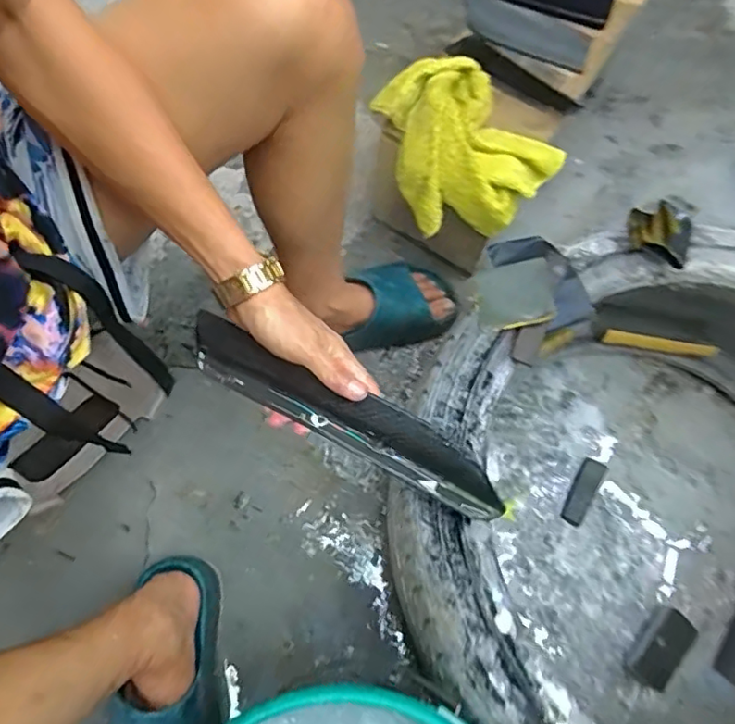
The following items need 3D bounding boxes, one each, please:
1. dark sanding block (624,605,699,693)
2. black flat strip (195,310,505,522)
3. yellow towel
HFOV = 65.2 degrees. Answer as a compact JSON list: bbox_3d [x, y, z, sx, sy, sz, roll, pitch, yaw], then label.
[{"bbox_3d":[0.332,0.323,0.651,0.041,0.026,0.088,36,72,13],"label":"dark sanding block"},{"bbox_3d":[-0.019,0.041,0.467,0.276,0.060,0.022,29,30,6],"label":"black flat strip"},{"bbox_3d":[0.105,-0.267,0.685,0.171,0.079,0.227,-33,72,-12],"label":"yellow towel"}]

